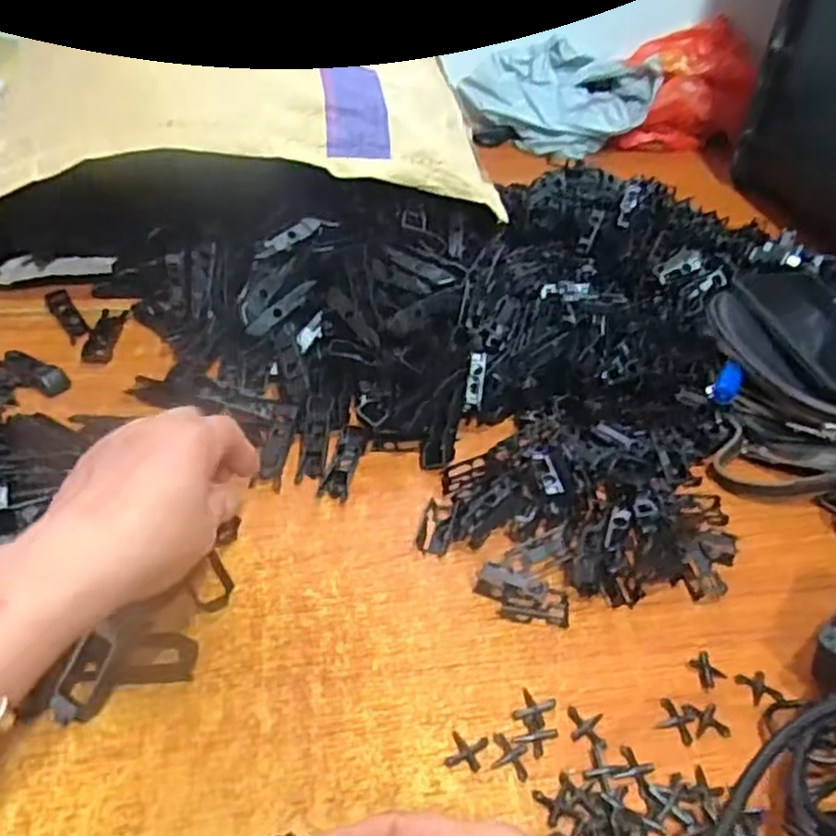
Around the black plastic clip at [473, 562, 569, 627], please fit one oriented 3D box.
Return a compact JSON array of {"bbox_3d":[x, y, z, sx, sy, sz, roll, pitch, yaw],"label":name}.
[{"bbox_3d":[0.060,0.102,0.408,0.054,0.013,0.027,19,42,15],"label":"black plastic clip"}]

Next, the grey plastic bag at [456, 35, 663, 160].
[{"bbox_3d":[0.192,-0.441,0.977,0.242,0.093,0.180,17,42,14],"label":"grey plastic bag"}]

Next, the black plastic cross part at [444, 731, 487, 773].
[{"bbox_3d":[0.024,0.161,0.346,0.017,0.004,0.018,15,41,11],"label":"black plastic cross part"}]

